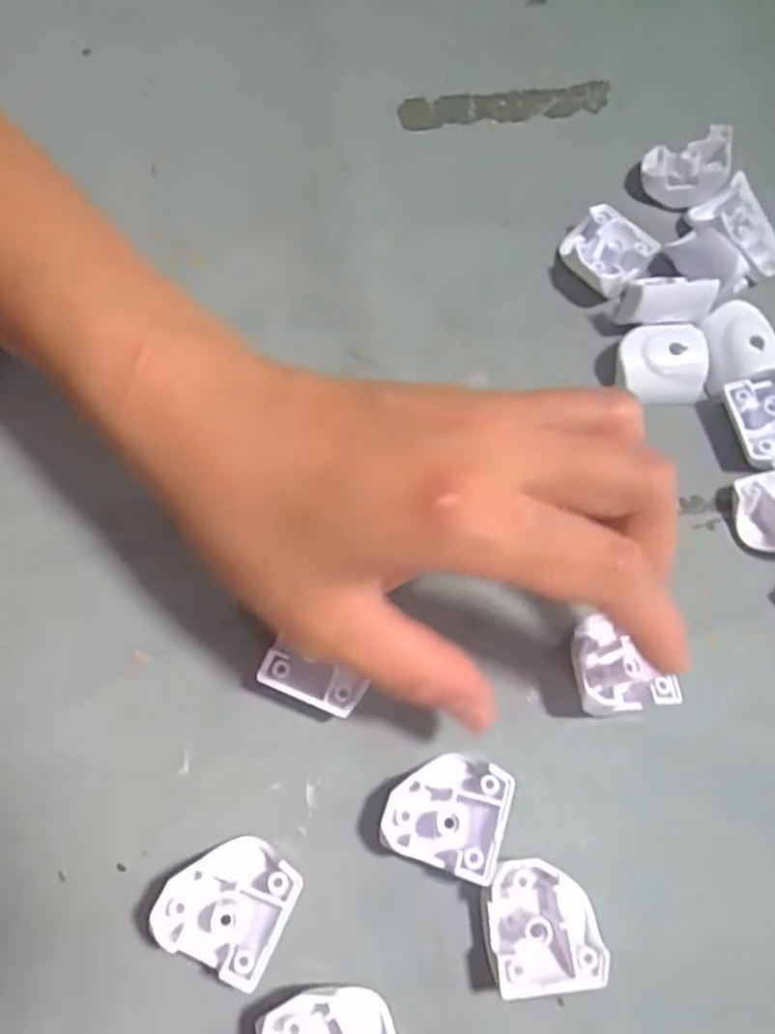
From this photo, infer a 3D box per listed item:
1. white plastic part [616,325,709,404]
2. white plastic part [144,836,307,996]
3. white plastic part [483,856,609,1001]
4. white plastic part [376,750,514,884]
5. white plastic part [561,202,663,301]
[{"bbox_3d":[0.099,-0.057,0.251,0.033,0.018,0.024,4,71,-2],"label":"white plastic part"},{"bbox_3d":[-0.042,0.104,0.187,0.032,0.016,0.030,25,71,6],"label":"white plastic part"},{"bbox_3d":[0.042,0.111,0.190,0.030,0.017,0.032,-4,71,-4],"label":"white plastic part"},{"bbox_3d":[0.017,0.083,0.199,0.032,0.015,0.031,20,71,4],"label":"white plastic part"},{"bbox_3d":[0.082,-0.101,0.266,0.031,0.016,0.031,44,74,12],"label":"white plastic part"}]

